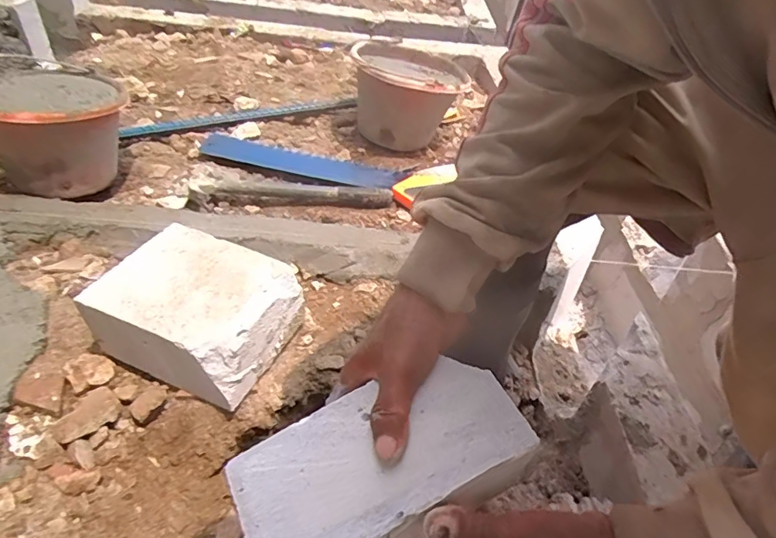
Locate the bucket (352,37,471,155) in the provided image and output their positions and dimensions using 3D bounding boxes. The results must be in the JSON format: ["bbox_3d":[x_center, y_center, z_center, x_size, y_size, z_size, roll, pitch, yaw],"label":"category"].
[{"bbox_3d":[0.037,-0.361,1.068,0.229,0.183,0.240,3,42,-5],"label":"bucket"}]

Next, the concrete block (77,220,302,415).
[{"bbox_3d":[-0.235,0.052,0.626,0.196,0.097,0.160,20,43,14],"label":"concrete block"}]

